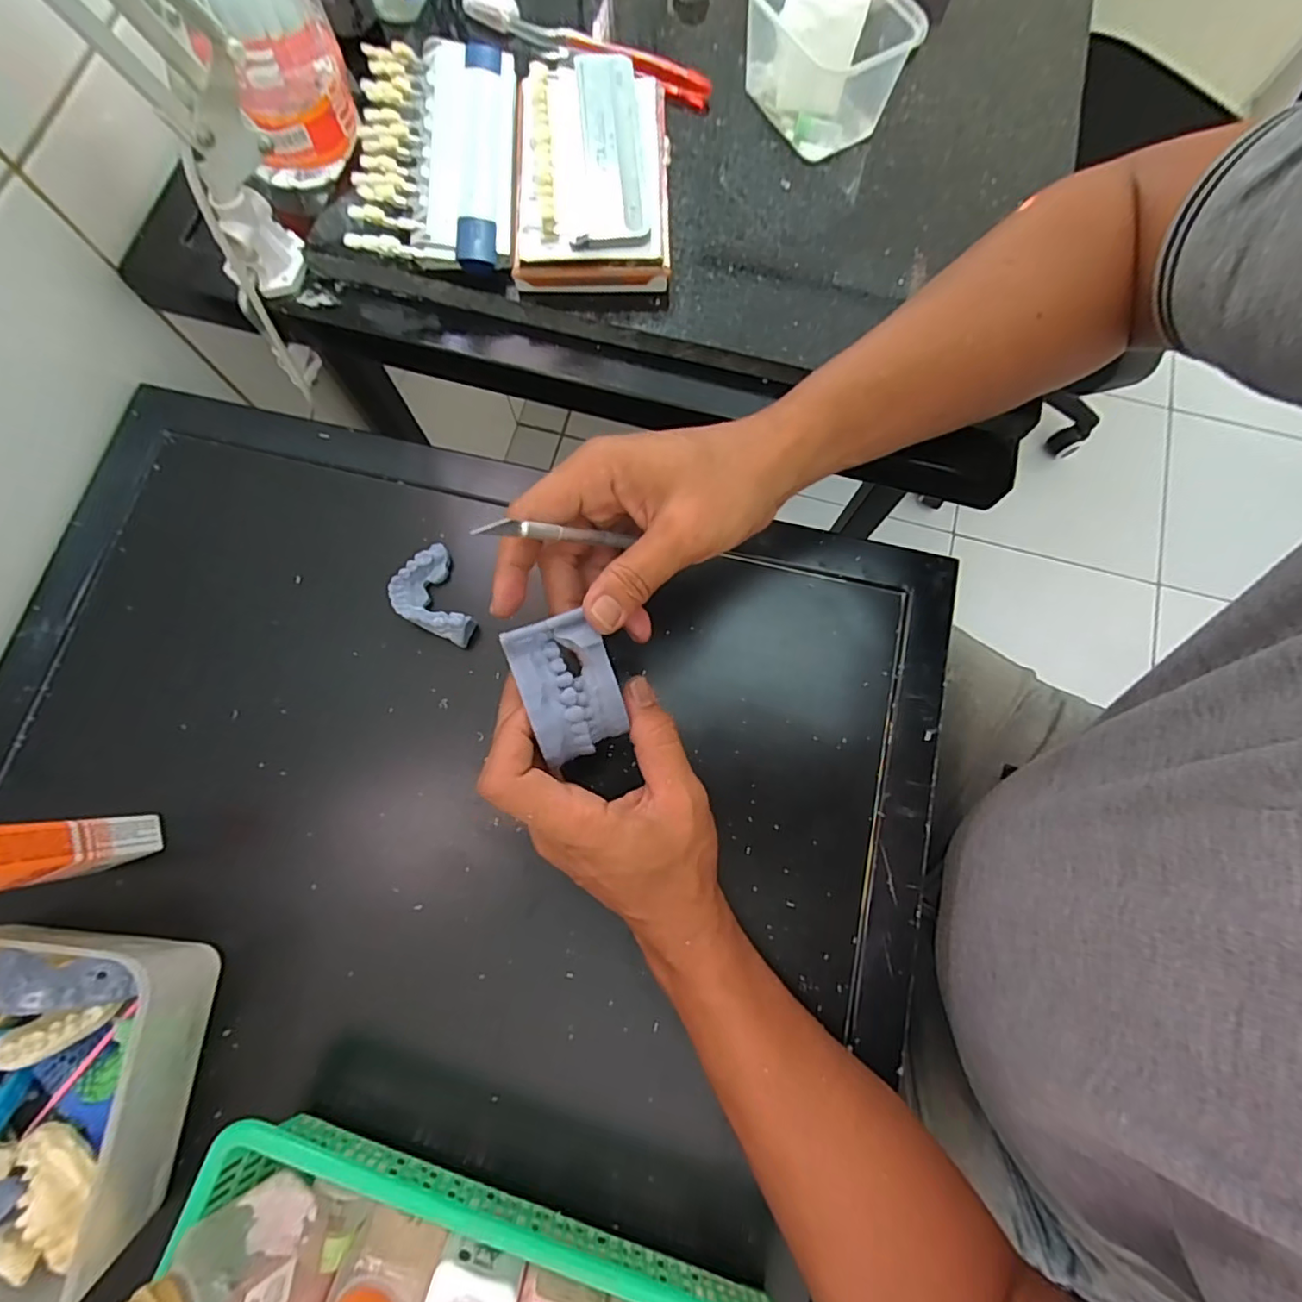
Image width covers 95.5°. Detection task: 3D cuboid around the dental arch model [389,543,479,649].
[{"bbox_3d":[-0.143,-0.031,0.386,0.041,0.021,0.067,-24,79,-6],"label":"dental arch model"}]

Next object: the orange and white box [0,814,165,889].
[{"bbox_3d":[-0.313,0.106,0.311,0.042,0.098,0.029,-11,78,-3],"label":"orange and white box"}]

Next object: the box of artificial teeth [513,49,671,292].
[{"bbox_3d":[-0.038,-0.303,0.373,0.094,0.034,0.153,-1,76,-2],"label":"box of artificial teeth"}]

